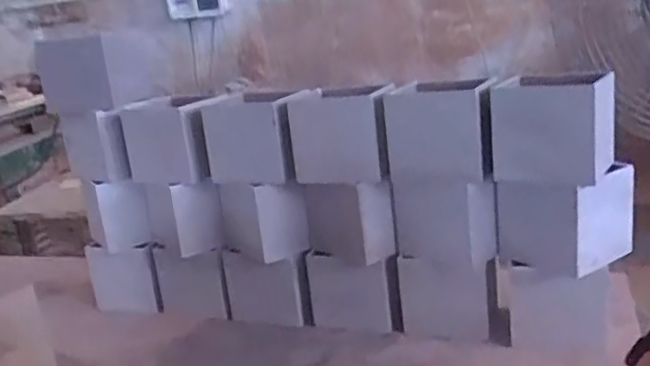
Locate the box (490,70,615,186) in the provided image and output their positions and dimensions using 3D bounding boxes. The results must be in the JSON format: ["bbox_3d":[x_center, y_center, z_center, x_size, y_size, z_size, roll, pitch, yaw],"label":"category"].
[{"bbox_3d":[0.264,-0.067,0.760,0.120,0.115,0.109,1,19,29],"label":"box"}]

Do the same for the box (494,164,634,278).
[{"bbox_3d":[0.289,0.039,0.795,0.134,0.107,0.103,-20,20,-33],"label":"box"}]

